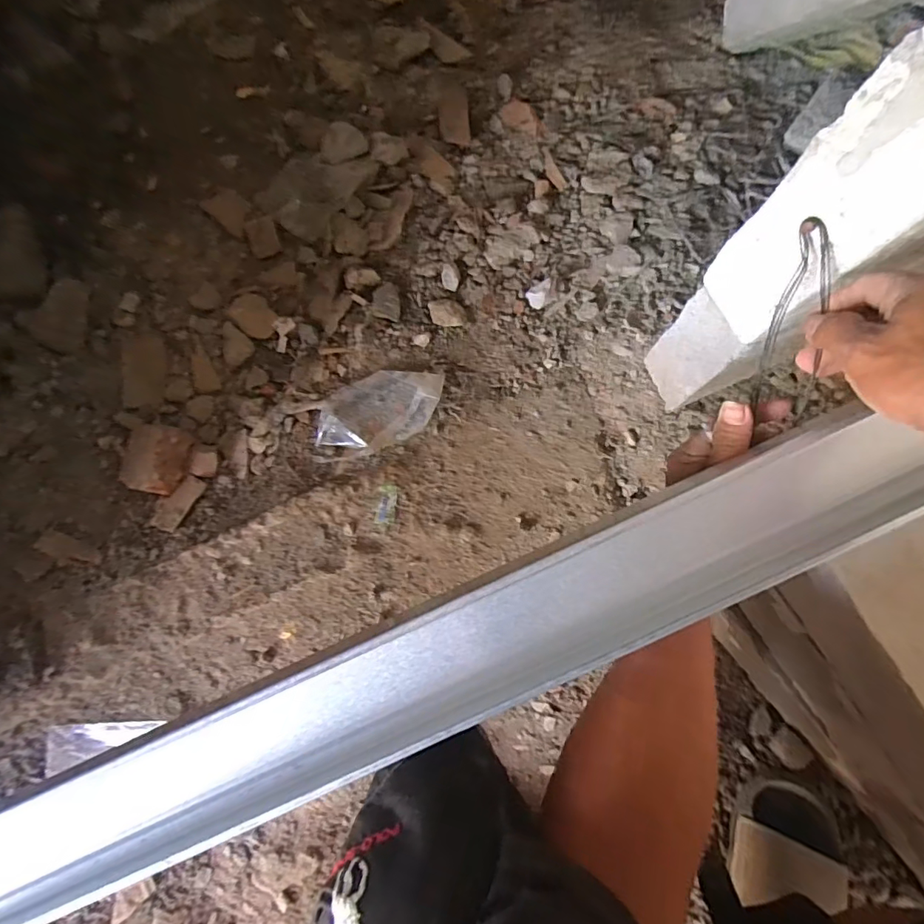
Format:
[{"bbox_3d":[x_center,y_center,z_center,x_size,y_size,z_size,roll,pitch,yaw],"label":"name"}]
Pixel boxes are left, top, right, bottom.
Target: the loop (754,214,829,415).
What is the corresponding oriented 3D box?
[{"bbox_3d":[0.225,-0.095,0.324,0.031,0.014,0.122,7,105,4],"label":"loop"}]

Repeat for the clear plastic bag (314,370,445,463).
[{"bbox_3d":[-0.109,-0.069,0.641,0.174,0.022,0.099,-22,79,-5],"label":"clear plastic bag"}]

